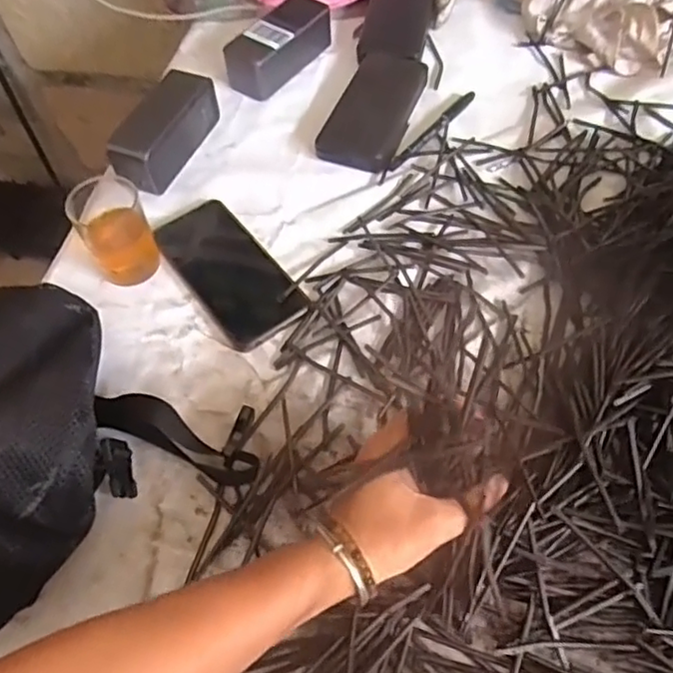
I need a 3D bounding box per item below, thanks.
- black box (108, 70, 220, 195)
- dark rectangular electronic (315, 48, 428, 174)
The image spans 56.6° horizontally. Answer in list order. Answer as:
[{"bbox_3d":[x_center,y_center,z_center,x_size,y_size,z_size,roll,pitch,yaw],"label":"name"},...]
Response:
[{"bbox_3d":[-0.171,-0.206,0.629,0.041,0.056,0.132,18,60,16],"label":"black box"},{"bbox_3d":[0.041,-0.240,0.657,0.078,0.023,0.157,17,60,15],"label":"dark rectangular electronic"}]

